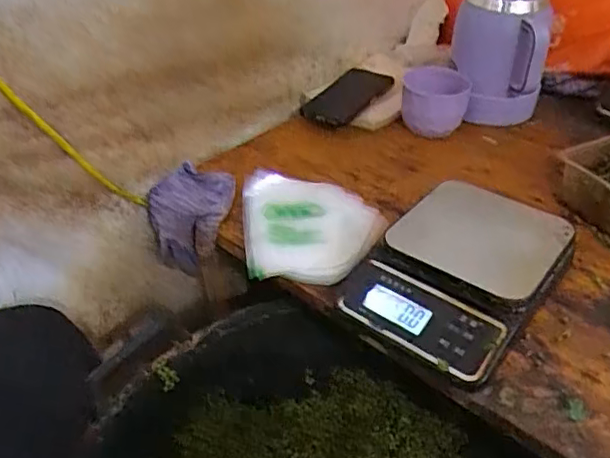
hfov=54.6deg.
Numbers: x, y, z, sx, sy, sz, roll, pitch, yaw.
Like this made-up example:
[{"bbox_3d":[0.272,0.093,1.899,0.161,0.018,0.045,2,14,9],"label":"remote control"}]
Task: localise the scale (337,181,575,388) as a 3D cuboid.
[{"bbox_3d":[0.141,0.038,0.547,0.148,0.065,0.205,27,46,31],"label":"scale"}]

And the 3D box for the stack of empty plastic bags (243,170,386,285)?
[{"bbox_3d":[0.006,-0.002,0.612,0.143,0.027,0.143,9,42,0],"label":"stack of empty plastic bags"}]

